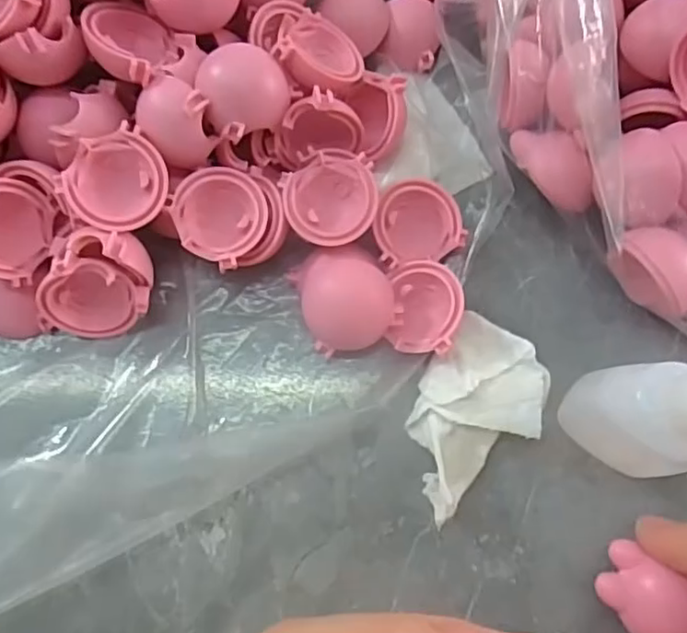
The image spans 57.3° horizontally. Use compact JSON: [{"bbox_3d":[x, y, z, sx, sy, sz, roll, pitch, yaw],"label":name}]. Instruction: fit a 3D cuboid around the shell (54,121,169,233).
[{"bbox_3d":[-0.068,-0.041,0.192,0.028,0.011,0.029,41,77,9],"label":"shell"}]

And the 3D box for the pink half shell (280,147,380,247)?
[{"bbox_3d":[-0.004,-0.038,0.206,0.029,0.016,0.031,-11,81,-1],"label":"pink half shell"}]

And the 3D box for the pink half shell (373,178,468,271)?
[{"bbox_3d":[0.024,-0.031,0.209,0.029,0.013,0.026,-19,76,-7],"label":"pink half shell"}]

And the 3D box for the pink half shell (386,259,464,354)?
[{"bbox_3d":[0.026,-0.003,0.200,0.024,0.014,0.029,2,74,-1],"label":"pink half shell"}]

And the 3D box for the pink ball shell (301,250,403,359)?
[{"bbox_3d":[0.001,-0.005,0.204,0.029,0.011,0.032,-20,76,-7],"label":"pink ball shell"}]

